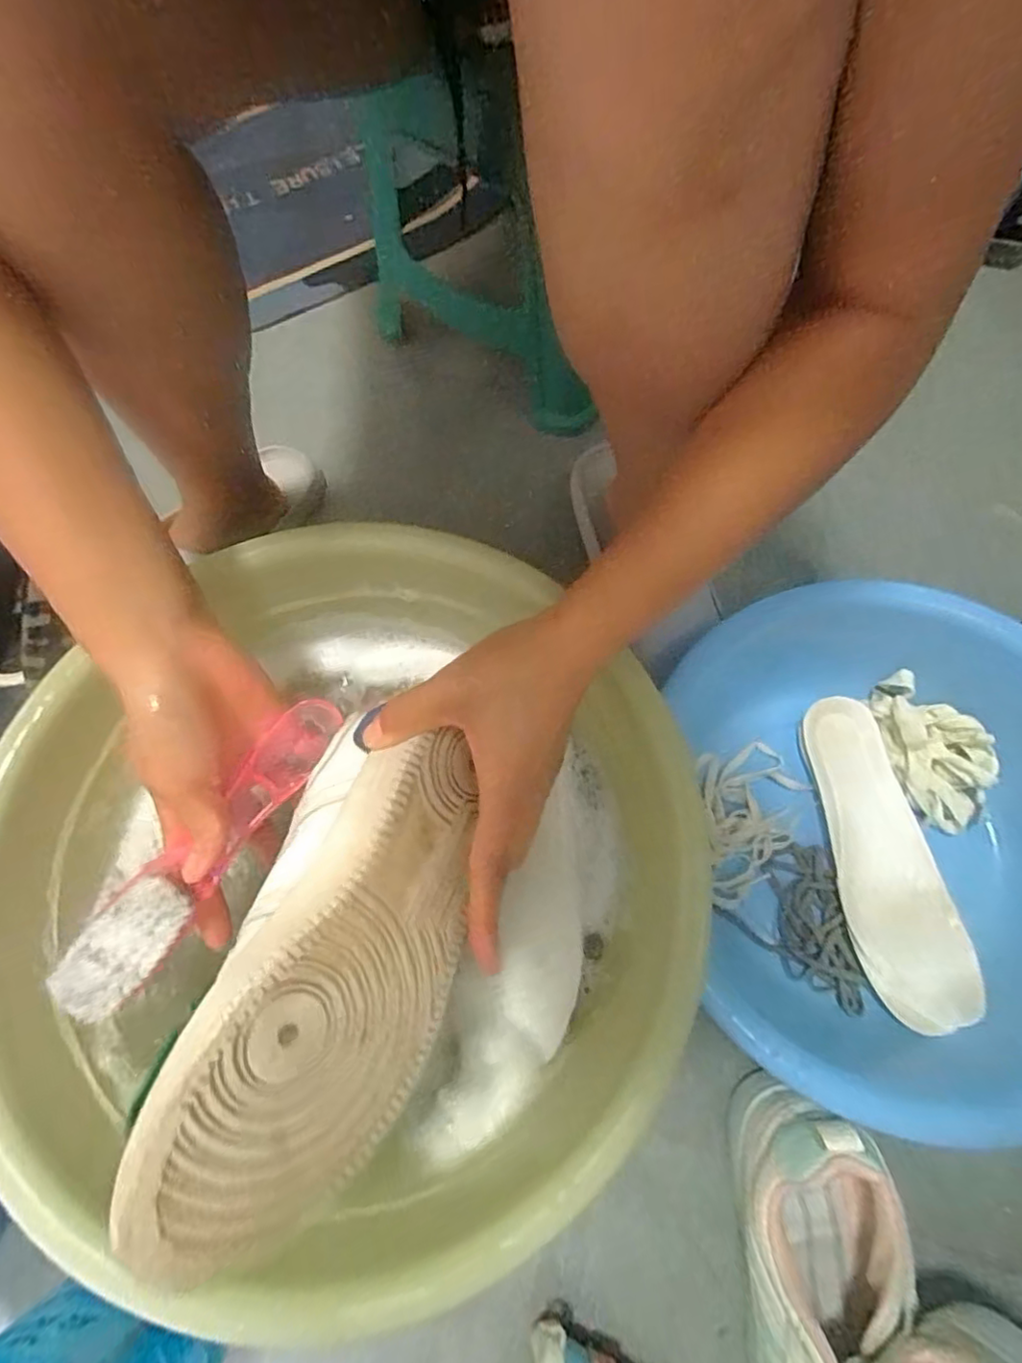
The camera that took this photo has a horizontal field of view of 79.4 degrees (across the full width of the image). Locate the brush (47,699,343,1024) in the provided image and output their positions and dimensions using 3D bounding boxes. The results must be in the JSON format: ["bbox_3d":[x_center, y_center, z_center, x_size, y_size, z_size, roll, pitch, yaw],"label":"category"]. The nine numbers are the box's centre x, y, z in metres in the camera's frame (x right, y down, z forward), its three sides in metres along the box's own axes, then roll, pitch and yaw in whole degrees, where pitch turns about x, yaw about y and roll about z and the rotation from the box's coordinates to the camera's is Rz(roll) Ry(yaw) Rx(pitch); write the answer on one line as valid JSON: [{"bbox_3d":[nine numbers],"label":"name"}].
[{"bbox_3d":[-0.156,0.085,0.322,0.033,0.027,0.183,31,65,13],"label":"brush"}]

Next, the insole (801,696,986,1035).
[{"bbox_3d":[0.272,0.127,0.459,0.074,0.020,0.228,-11,69,-1],"label":"insole"}]

